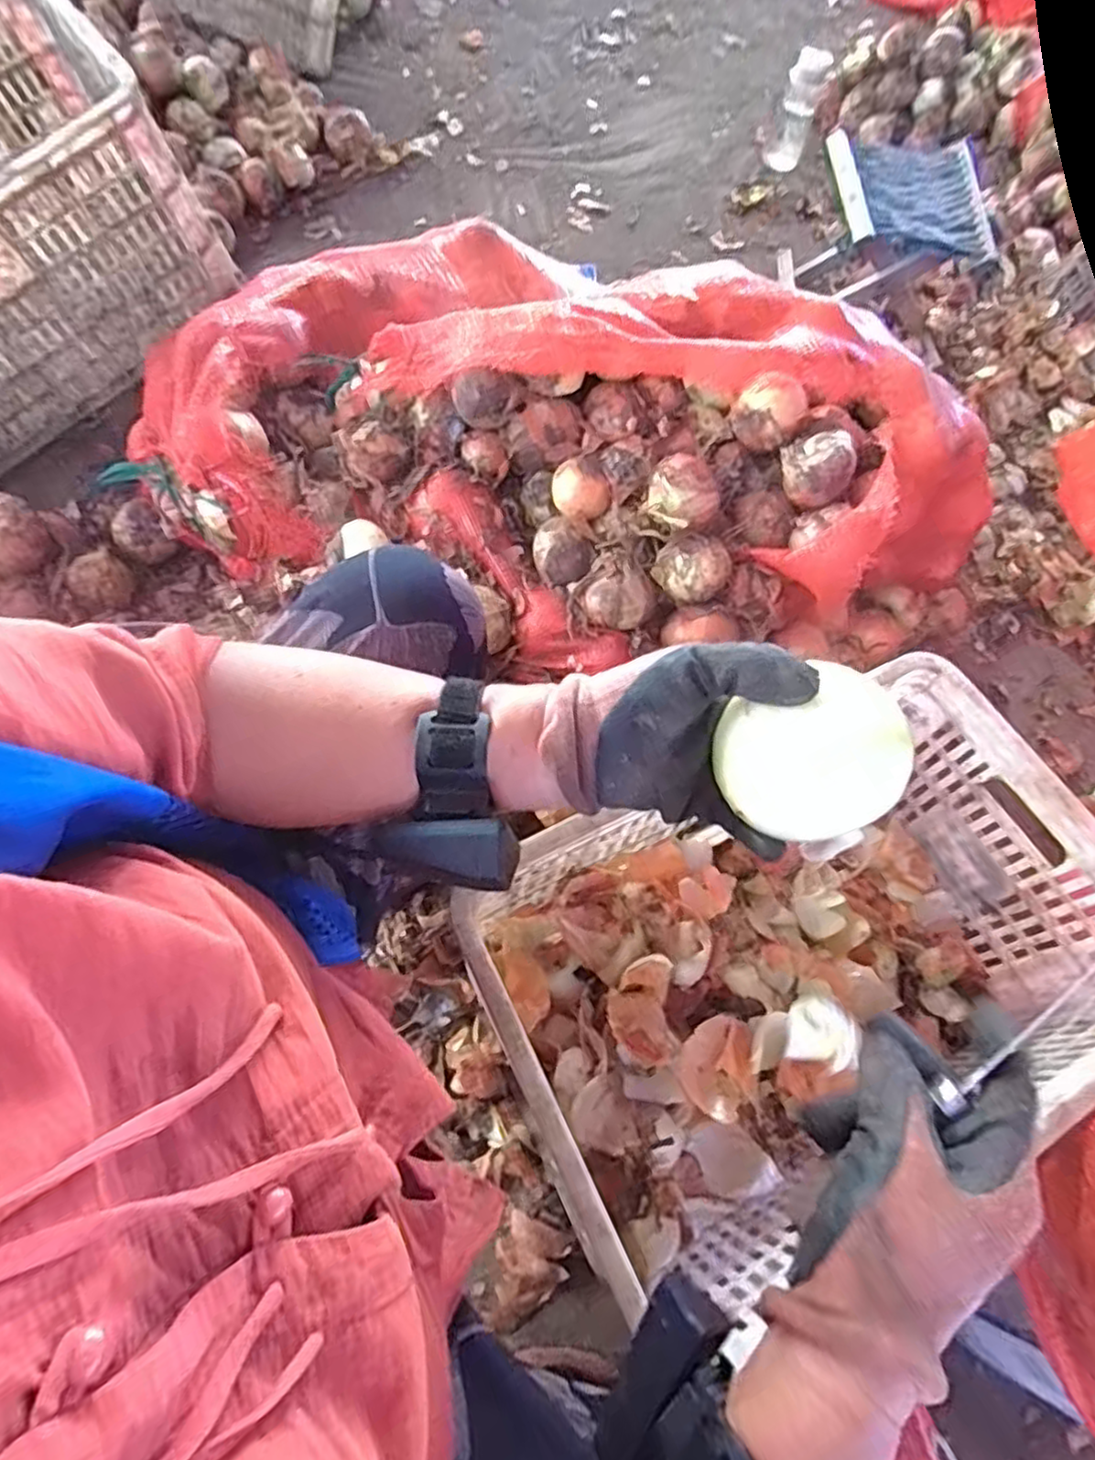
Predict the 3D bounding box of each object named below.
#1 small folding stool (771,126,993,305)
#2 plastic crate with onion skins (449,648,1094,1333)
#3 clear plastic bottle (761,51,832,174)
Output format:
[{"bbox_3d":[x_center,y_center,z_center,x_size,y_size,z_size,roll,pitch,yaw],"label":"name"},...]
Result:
[{"bbox_3d":[0.576,-0.835,1.207,0.247,0.214,0.314,-2,66,-9],"label":"small folding stool"},{"bbox_3d":[0.210,0.204,0.625,0.516,0.241,0.356,-23,71,-17],"label":"plastic crate with onion skins"},{"bbox_3d":[0.514,-1.275,1.429,0.080,0.175,0.090,20,65,1],"label":"clear plastic bottle"}]

